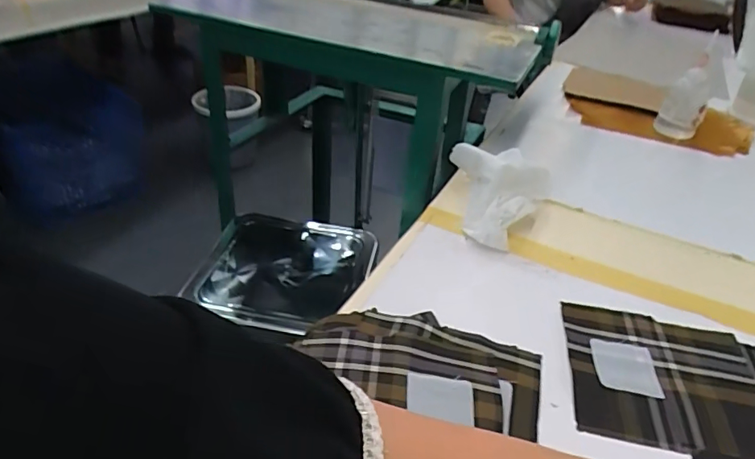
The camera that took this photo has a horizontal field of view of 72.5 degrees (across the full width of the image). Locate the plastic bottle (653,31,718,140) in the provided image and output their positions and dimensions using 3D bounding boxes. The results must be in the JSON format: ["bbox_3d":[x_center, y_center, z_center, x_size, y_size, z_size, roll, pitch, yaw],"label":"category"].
[{"bbox_3d":[0.527,-0.231,0.871,0.068,0.158,0.069,26,40,25],"label":"plastic bottle"}]

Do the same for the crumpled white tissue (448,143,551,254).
[{"bbox_3d":[0.136,-0.043,0.627,0.126,0.067,0.141,16,36,13],"label":"crumpled white tissue"}]

